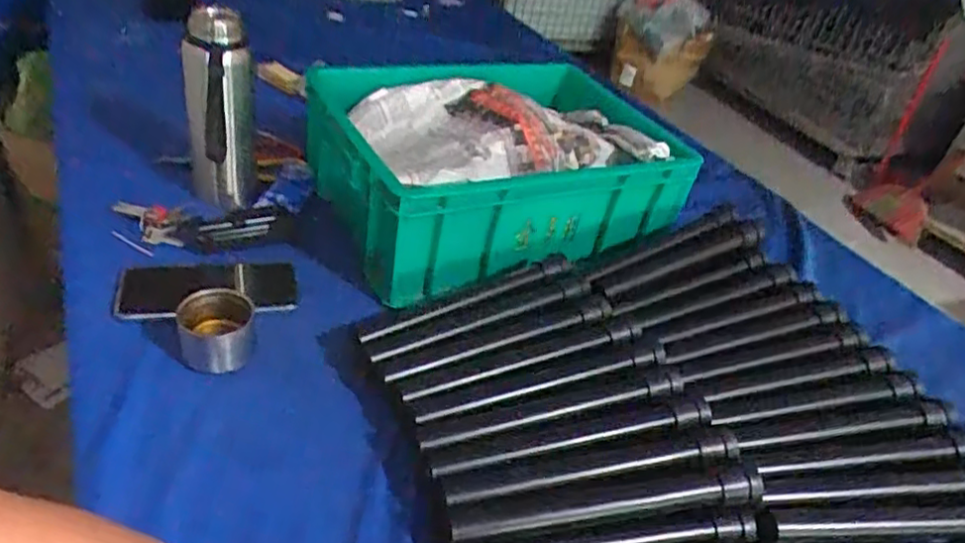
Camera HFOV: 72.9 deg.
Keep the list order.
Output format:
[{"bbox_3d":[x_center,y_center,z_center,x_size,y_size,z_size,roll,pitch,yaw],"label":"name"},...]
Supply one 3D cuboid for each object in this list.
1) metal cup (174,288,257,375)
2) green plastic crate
[{"bbox_3d":[-0.237,0.053,0.583,0.064,0.057,0.064,2,38,-1],"label":"metal cup"},{"bbox_3d":[0.018,-0.143,0.816,0.406,0.173,0.303,-11,41,-29],"label":"green plastic crate"}]

